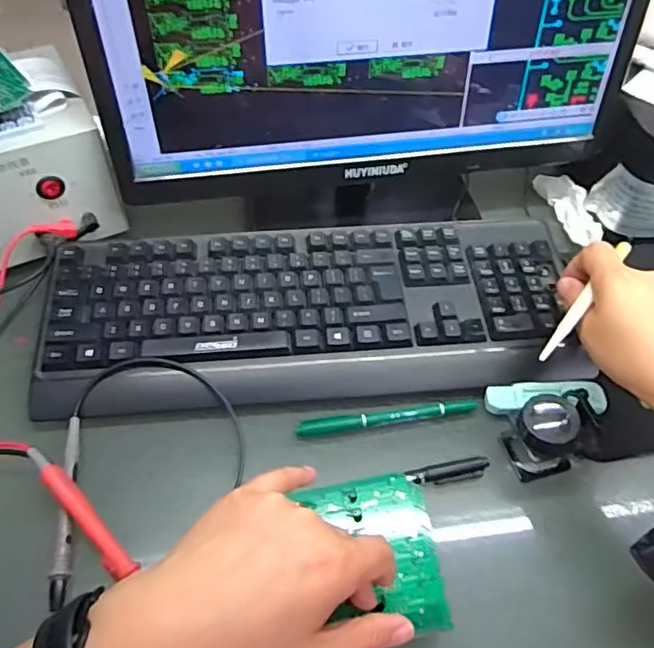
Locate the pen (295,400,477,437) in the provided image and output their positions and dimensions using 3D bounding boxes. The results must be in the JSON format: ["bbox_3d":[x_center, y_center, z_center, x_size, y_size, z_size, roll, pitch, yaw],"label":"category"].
[{"bbox_3d":[0.047,0.071,0.449,0.139,0.008,0.012,-6,52,-7],"label":"pen"}]

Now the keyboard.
[{"bbox_3d":[-0.012,-0.012,0.487,0.421,0.033,0.157,-2,52,-4],"label":"keyboard"}]

